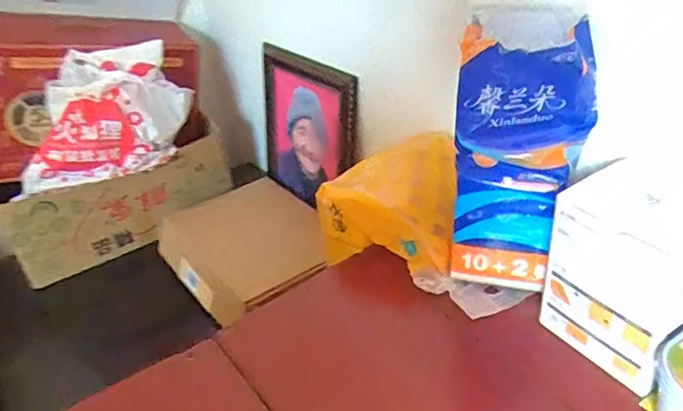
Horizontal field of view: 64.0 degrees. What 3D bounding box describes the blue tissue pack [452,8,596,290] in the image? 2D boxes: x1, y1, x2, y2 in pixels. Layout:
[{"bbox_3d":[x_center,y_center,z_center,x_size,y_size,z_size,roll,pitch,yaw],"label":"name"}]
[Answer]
[{"bbox_3d":[0.212,-0.057,0.648,0.152,0.315,0.095,6,35,18],"label":"blue tissue pack"}]

